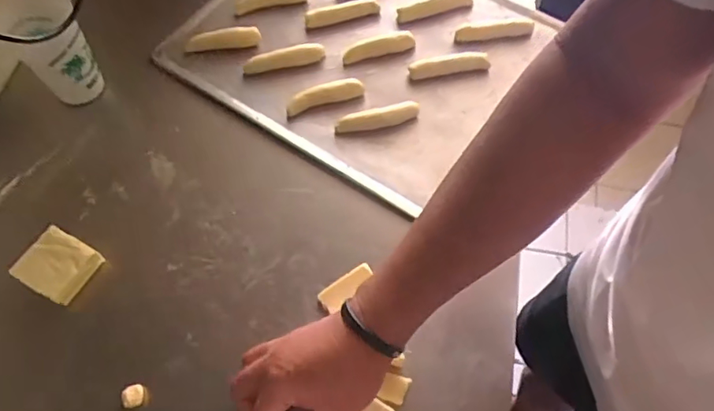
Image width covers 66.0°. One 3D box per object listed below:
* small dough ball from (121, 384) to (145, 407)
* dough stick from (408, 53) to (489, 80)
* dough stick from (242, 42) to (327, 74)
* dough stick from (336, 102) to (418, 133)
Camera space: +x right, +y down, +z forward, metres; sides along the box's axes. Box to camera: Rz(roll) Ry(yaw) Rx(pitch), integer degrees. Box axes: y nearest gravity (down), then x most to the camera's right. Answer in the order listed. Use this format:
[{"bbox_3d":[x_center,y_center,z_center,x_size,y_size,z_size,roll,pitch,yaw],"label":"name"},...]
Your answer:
[{"bbox_3d":[-0.196,0.168,0.484,0.017,0.017,0.020,-4,63,-1],"label":"small dough ball"},{"bbox_3d":[0.106,-0.164,0.641,0.091,0.008,0.021,-10,63,-4],"label":"dough stick"},{"bbox_3d":[-0.087,-0.175,0.653,0.095,0.013,0.020,-11,63,-4],"label":"dough stick"},{"bbox_3d":[0.022,-0.097,0.606,0.093,0.008,0.023,-12,63,-4],"label":"dough stick"}]

